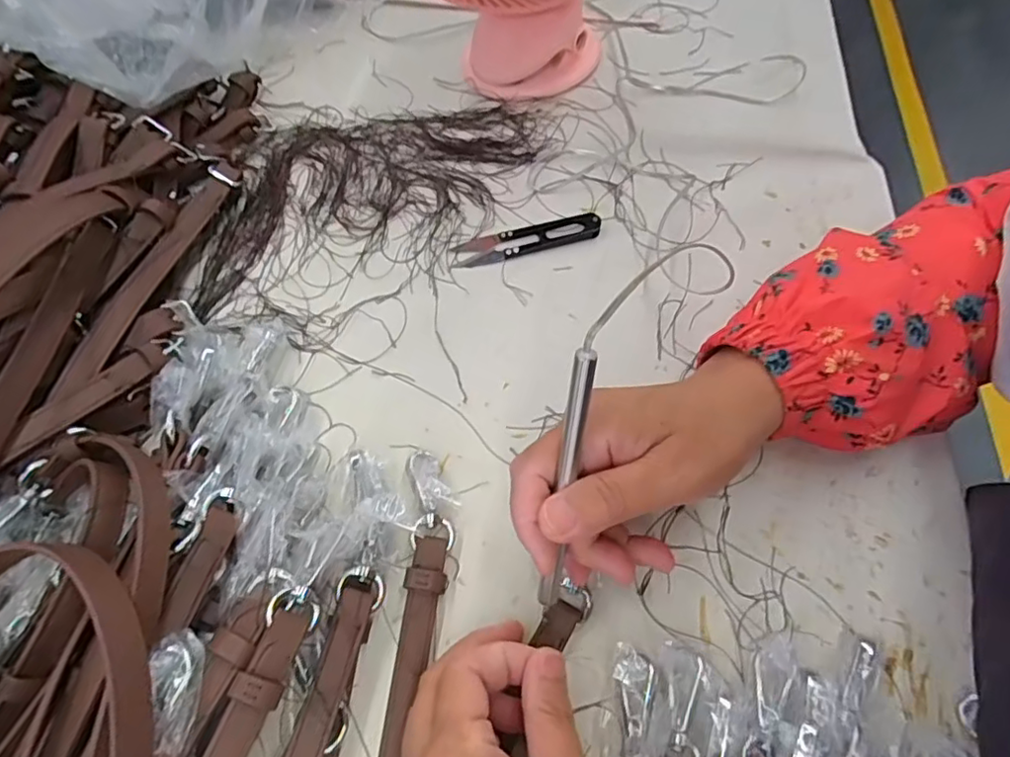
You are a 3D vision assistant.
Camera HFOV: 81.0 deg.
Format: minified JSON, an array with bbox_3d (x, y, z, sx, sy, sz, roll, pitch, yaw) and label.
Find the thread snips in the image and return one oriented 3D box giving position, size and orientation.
[{"bbox_3d":[0.015,-0.096,0.403,0.100,0.008,0.025,-12,63,-6],"label":"thread snips"}]

